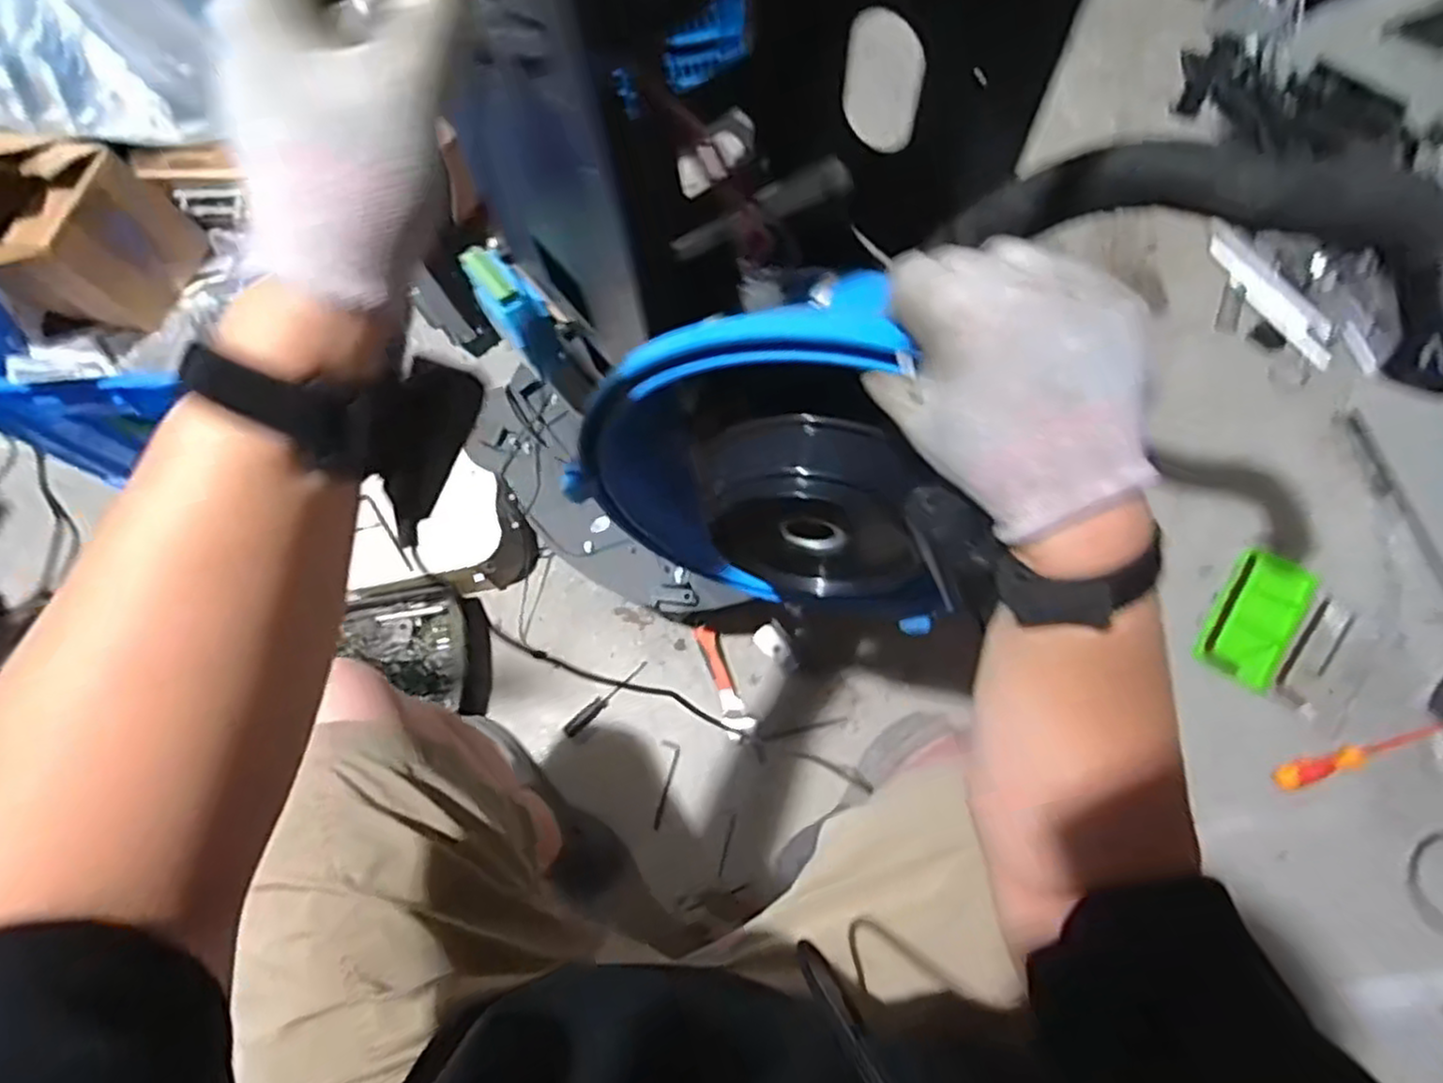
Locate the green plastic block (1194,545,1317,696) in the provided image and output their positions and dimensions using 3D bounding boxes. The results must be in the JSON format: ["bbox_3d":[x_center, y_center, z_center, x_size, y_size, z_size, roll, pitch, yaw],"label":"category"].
[{"bbox_3d":[0.739,0.102,1.014,0.115,0.034,0.205,30,74,12],"label":"green plastic block"}]

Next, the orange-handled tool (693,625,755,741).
[{"bbox_3d":[0.003,0.192,1.028,0.038,0.019,0.160,-20,71,-5],"label":"orange-handled tool"}]

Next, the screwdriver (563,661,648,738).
[{"bbox_3d":[-0.159,0.218,1.027,0.140,0.018,0.021,-40,74,-11],"label":"screwdriver"}]

